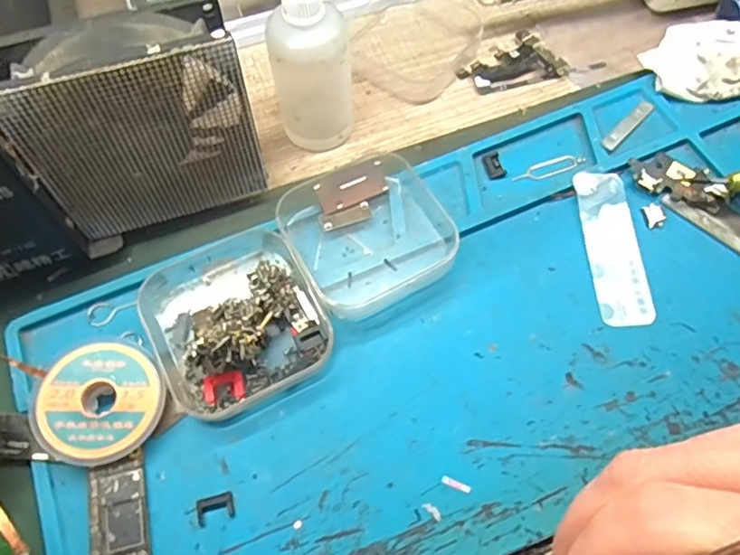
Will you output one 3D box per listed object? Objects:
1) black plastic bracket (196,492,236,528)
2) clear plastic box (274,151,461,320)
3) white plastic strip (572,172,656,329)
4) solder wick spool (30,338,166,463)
[{"bbox_3d":[-0.054,0.080,0.201,0.013,0.004,0.009,-15,63,-7],"label":"black plastic bracket"},{"bbox_3d":[-0.001,-0.020,0.244,0.065,0.019,0.062,-22,65,-10],"label":"clear plastic box"},{"bbox_3d":[0.103,-0.013,0.245,0.021,0.005,0.071,-3,63,-1],"label":"white plastic strip"},{"bbox_3d":[-0.098,0.046,0.213,0.044,0.014,0.043,0,63,1],"label":"solder wick spool"}]

